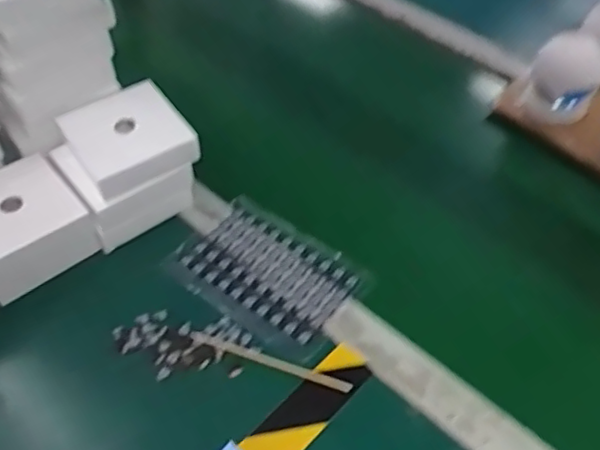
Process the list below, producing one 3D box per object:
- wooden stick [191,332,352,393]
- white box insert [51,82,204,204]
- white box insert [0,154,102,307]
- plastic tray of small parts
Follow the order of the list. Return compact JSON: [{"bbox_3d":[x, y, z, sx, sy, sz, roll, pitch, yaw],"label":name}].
[{"bbox_3d":[-0.026,0.116,0.534,0.142,0.004,0.010,16,52,12],"label":"wooden stick"},{"bbox_3d":[-0.167,-0.086,0.612,0.102,0.029,0.106,-27,56,-22],"label":"white box insert"},{"bbox_3d":[-0.261,0.000,0.592,0.104,0.068,0.099,-29,57,-23],"label":"white box insert"},{"bbox_3d":[-0.029,0.045,0.591,0.164,0.012,0.114,30,56,22],"label":"plastic tray of small parts"}]

